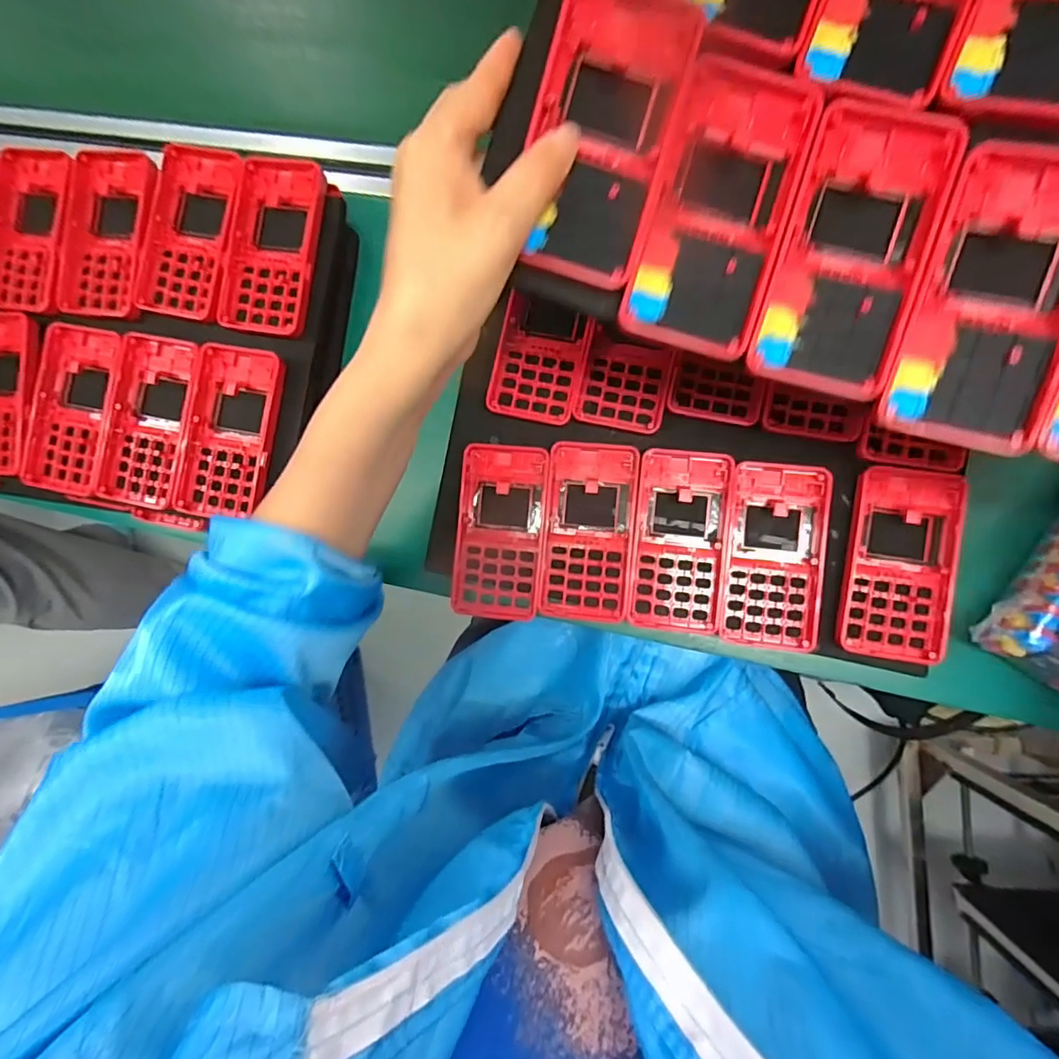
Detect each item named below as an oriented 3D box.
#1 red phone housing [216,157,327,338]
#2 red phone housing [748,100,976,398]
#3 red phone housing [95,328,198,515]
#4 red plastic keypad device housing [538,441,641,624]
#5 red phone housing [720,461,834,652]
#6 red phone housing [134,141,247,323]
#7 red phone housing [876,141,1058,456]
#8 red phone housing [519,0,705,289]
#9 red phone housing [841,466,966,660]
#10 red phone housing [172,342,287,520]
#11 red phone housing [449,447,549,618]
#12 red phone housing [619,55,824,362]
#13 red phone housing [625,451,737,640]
[{"bbox_3d":[-0.182,-0.200,0.389,0.064,0.019,0.124,12,88,8],"label":"red phone housing"},{"bbox_3d":[0.147,-0.129,0.246,0.062,0.017,0.127,16,88,8],"label":"red phone housing"},{"bbox_3d":[-0.276,-0.079,0.393,0.063,0.012,0.124,11,88,8],"label":"red phone housing"},{"bbox_3d":[0.042,0.001,0.379,0.061,0.012,0.123,4,87,7],"label":"red plastic keypad device housing"},{"bbox_3d":[0.164,0.017,0.361,0.060,0.014,0.122,6,87,7],"label":"red phone housing"},{"bbox_3d":[-0.246,-0.216,0.396,0.069,0.017,0.125,12,88,8],"label":"red phone housing"},{"bbox_3d":[0.202,-0.102,0.233,0.062,0.024,0.129,16,88,8],"label":"red phone housing"},{"bbox_3d":[0.032,-0.178,0.246,0.061,0.014,0.124,16,94,-3],"label":"red phone housing"},{"bbox_3d":[0.240,0.022,0.351,0.062,0.015,0.122,8,87,8],"label":"red phone housing"},{"bbox_3d":[-0.212,-0.070,0.385,0.064,0.013,0.122,10,88,8],"label":"red phone housing"},{"bbox_3d":[-0.020,0.002,0.387,0.061,0.015,0.124,5,87,7],"label":"red phone housing"},{"bbox_3d":[0.088,-0.145,0.249,0.060,0.020,0.123,17,89,8],"label":"red phone housing"},{"bbox_3d":[0.103,0.008,0.369,0.061,0.012,0.122,5,87,7],"label":"red phone housing"}]

